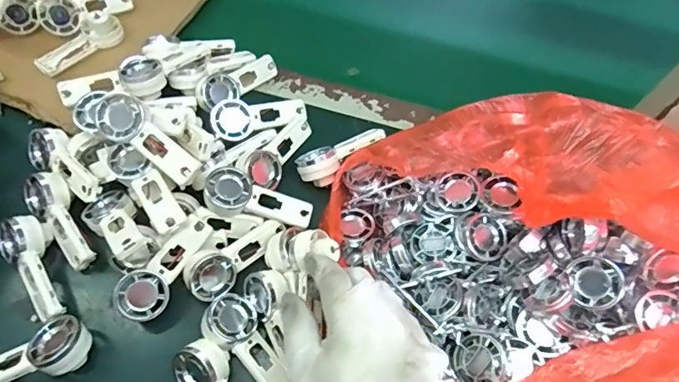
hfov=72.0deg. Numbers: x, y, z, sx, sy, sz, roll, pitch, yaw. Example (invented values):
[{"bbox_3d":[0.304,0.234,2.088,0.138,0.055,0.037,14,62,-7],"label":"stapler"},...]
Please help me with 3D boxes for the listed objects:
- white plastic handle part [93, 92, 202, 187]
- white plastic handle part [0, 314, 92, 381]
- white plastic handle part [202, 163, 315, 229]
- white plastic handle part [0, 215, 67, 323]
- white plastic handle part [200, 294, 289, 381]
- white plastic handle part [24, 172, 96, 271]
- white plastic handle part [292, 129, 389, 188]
[{"bbox_3d":[-0.157,-0.042,0.382,0.095,0.018,0.037,41,66,-2],"label":"white plastic handle part"},{"bbox_3d":[-0.236,0.127,0.357,0.093,0.042,0.042,-13,64,-10],"label":"white plastic handle part"},{"bbox_3d":[-0.071,0.008,0.409,0.095,0.024,0.037,19,62,-10],"label":"white plastic handle part"},{"bbox_3d":[-0.249,0.064,0.385,0.039,0.038,0.093,-33,69,-19],"label":"white plastic handle part"},{"bbox_3d":[-0.070,0.124,0.362,0.040,0.032,0.093,-33,69,-19],"label":"white plastic handle part"},{"bbox_3d":[-0.239,0.025,0.401,0.035,0.024,0.089,-31,82,-18],"label":"white plastic handle part"},{"bbox_3d":[0.005,-0.032,0.445,0.092,0.032,0.031,-29,68,-17],"label":"white plastic handle part"}]

